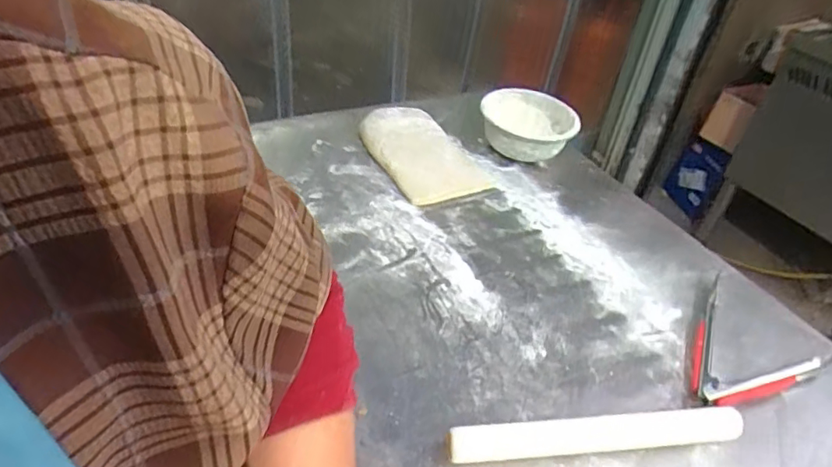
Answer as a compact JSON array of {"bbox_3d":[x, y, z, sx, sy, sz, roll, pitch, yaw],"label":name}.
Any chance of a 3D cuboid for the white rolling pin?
[{"bbox_3d":[0.177,0.196,0.523,0.298,0.024,0.027,-1,40,-10],"label":"white rolling pin"}]

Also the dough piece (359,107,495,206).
[{"bbox_3d":[0.005,-0.141,0.897,0.149,0.038,0.244,-18,46,-27],"label":"dough piece"}]

